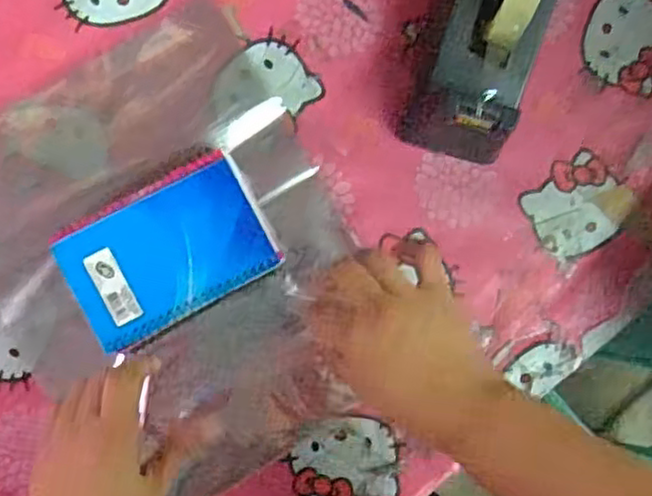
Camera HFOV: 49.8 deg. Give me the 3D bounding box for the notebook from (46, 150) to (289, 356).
[{"bbox_3d":[-0.106,0.001,0.472,0.133,0.008,0.088,-28,91,-5],"label":"notebook"}]

